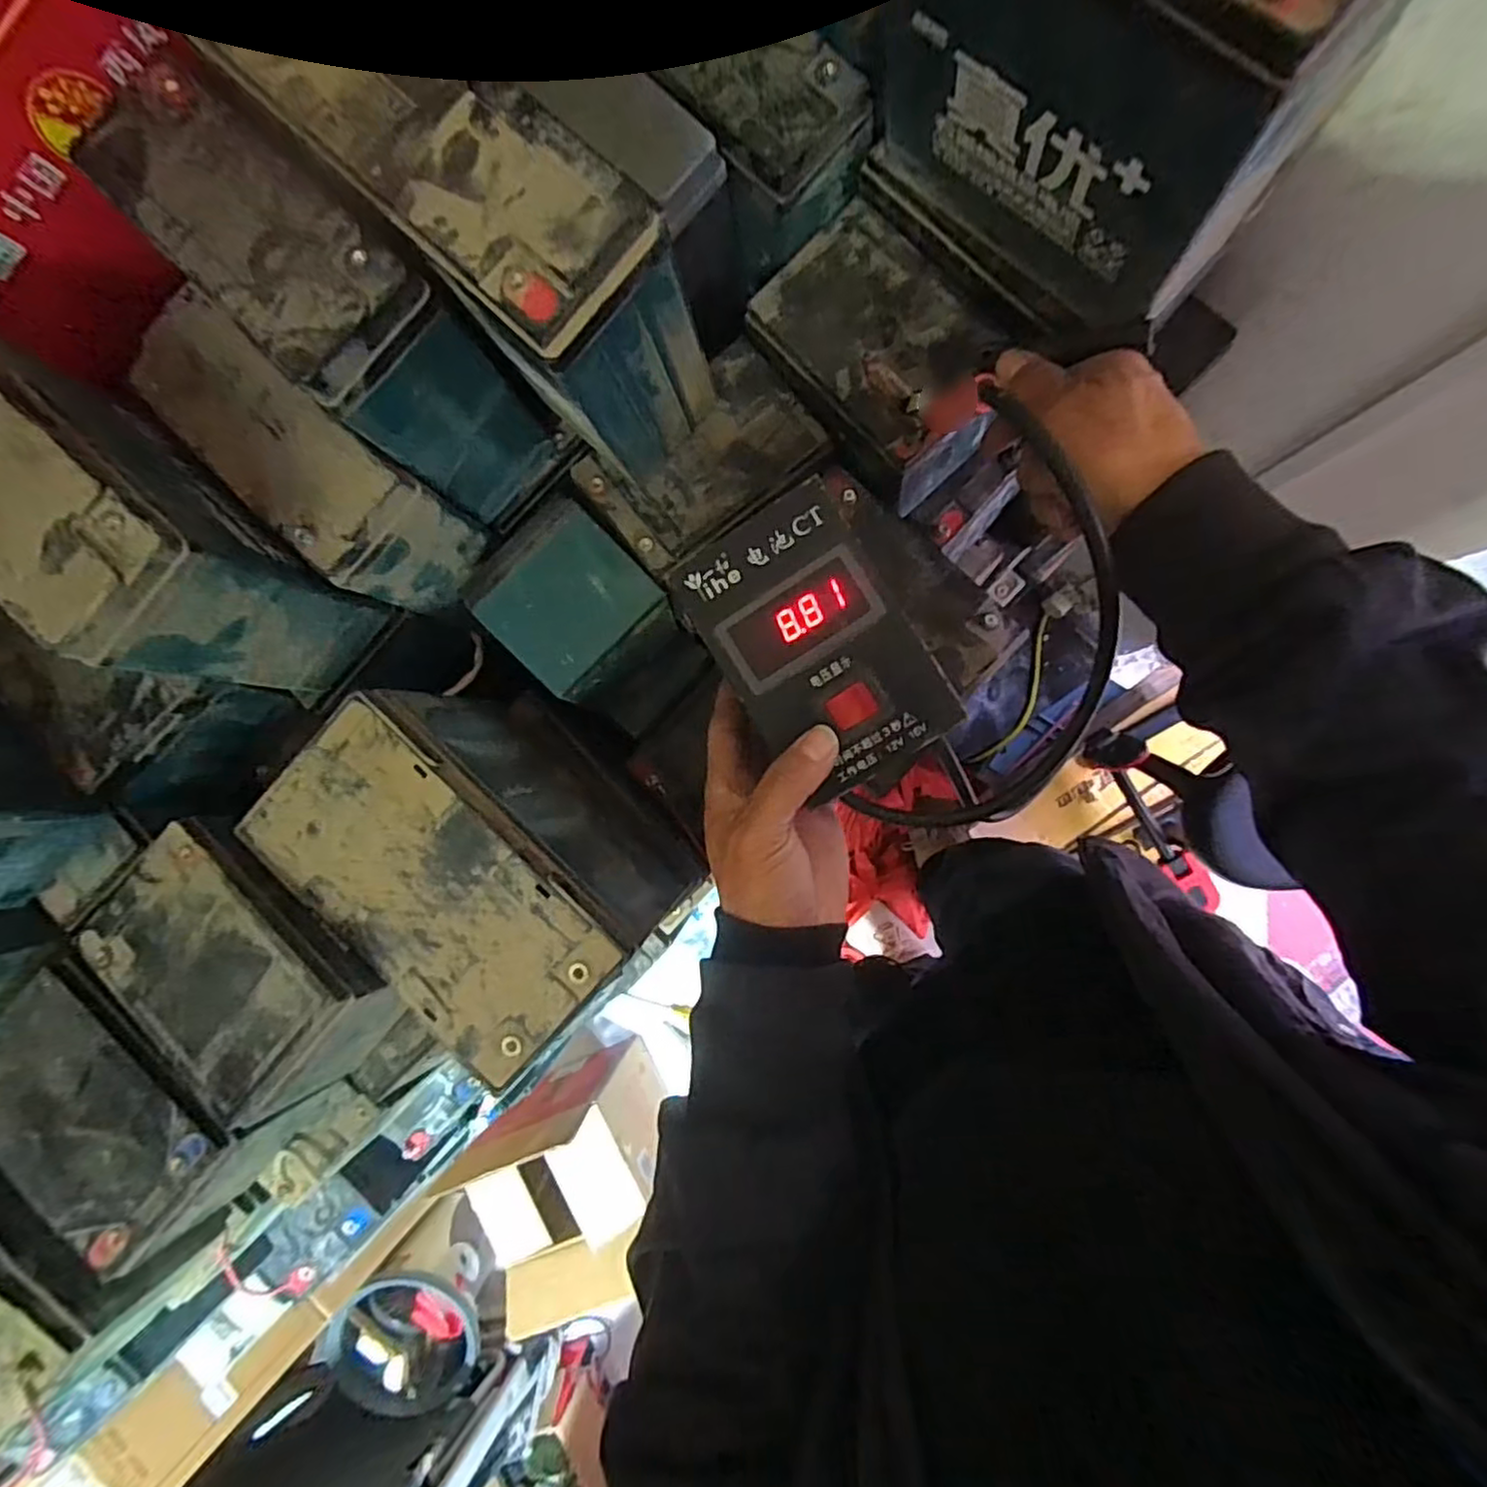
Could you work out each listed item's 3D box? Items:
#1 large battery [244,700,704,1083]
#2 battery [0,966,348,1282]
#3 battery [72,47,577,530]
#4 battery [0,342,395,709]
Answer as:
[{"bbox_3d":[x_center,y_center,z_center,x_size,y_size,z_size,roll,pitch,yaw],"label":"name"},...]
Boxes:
[{"bbox_3d":[-0.163,0.084,0.492,0.228,0.200,0.127,45,96,5],"label":"large battery"},{"bbox_3d":[-0.356,0.209,0.421,0.153,0.109,0.102,45,96,5],"label":"battery"},{"bbox_3d":[-0.214,-0.236,0.394,0.089,0.177,0.175,-43,85,7],"label":"battery"},{"bbox_3d":[-0.328,-0.113,0.382,0.170,0.169,0.087,43,96,6],"label":"battery"}]

